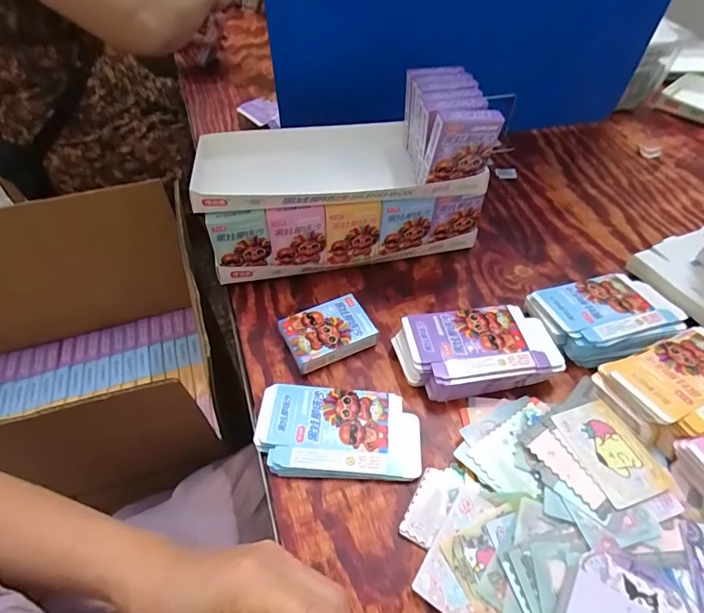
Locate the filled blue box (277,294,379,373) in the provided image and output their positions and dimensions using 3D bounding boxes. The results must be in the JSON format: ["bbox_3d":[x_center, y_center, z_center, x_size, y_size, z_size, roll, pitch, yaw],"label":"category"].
[{"bbox_3d":[-0.027,0.030,0.496,0.094,0.026,0.066,-23,51,-17],"label":"filled blue box"}]

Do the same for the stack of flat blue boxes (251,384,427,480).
[{"bbox_3d":[-0.013,0.119,0.424,0.152,0.019,0.087,2,48,4],"label":"stack of flat blue boxes"}]

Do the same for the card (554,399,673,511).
[{"bbox_3d":[0.229,0.127,0.393,0.063,0.004,0.088,-13,49,-16],"label":"card"}]

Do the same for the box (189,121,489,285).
[{"bbox_3d":[-0.020,-0.141,0.584,0.342,0.129,0.163,-9,48,-6],"label":"box"}]

